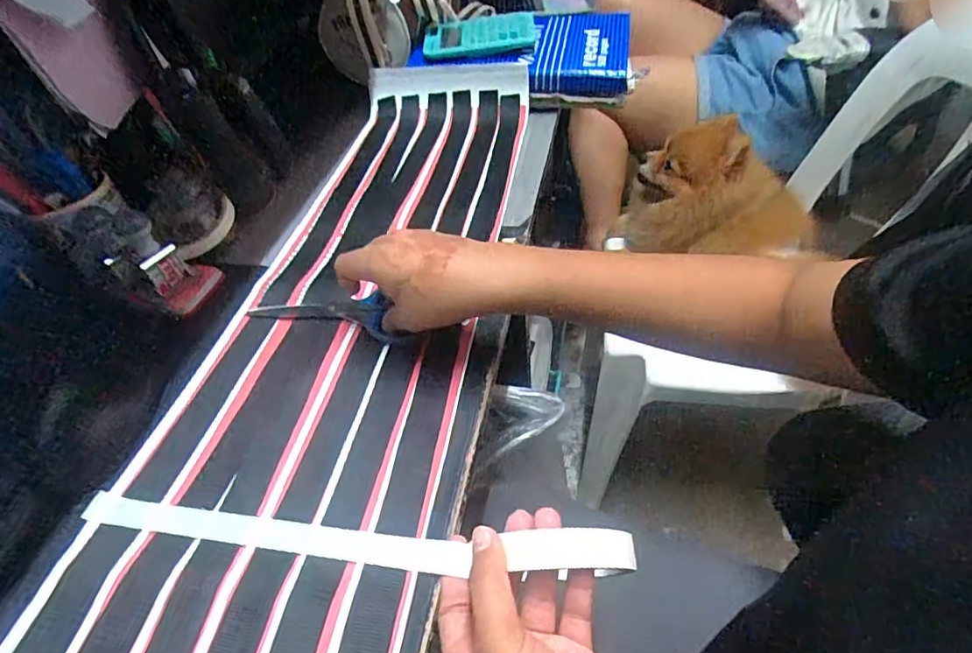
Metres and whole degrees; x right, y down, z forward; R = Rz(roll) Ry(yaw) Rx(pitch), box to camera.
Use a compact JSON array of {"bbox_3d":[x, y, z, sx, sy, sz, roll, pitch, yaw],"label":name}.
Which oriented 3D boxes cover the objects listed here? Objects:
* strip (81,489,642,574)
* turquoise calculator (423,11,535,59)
[{"bbox_3d":[-0.085,0.121,0.310,0.325,0.040,0.019,-2,45,16],"label":"strip"},{"bbox_3d":[-0.010,-0.391,0.720,0.146,0.022,0.055,-10,77,5],"label":"turquoise calculator"}]

